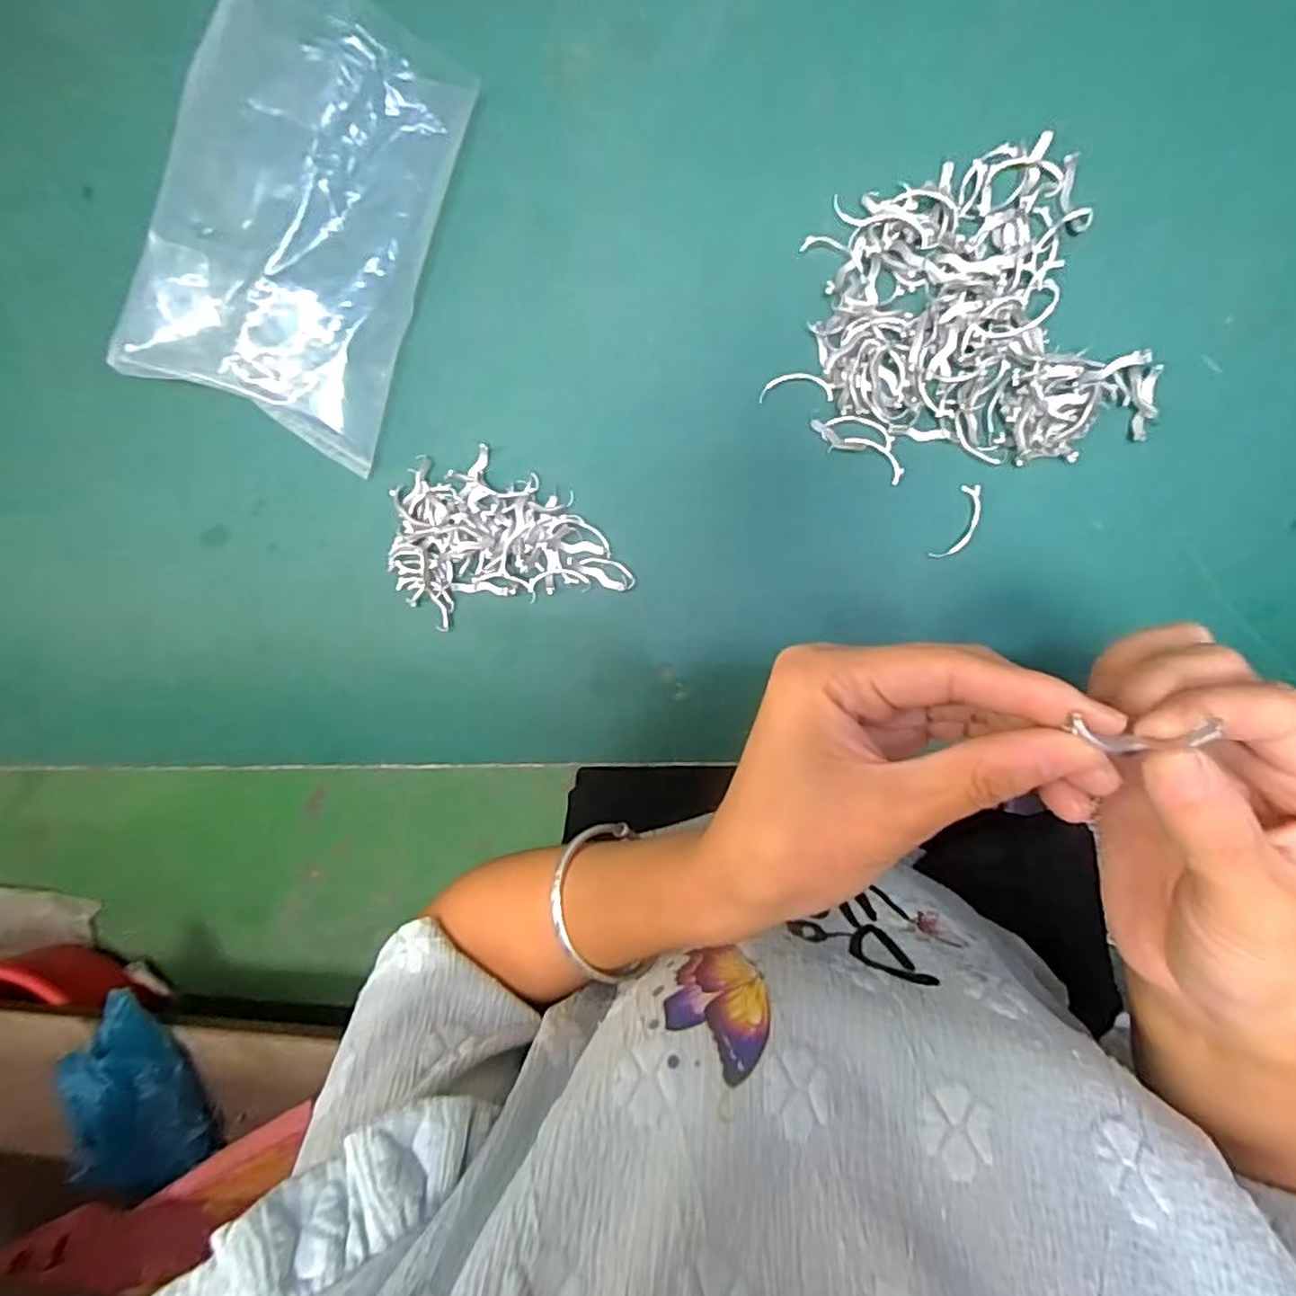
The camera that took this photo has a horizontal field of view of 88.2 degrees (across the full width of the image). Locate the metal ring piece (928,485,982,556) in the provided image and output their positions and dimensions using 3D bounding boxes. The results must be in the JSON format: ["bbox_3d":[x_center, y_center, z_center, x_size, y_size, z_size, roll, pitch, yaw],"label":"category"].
[{"bbox_3d":[0.146,-0.058,0.310,0.014,0.004,0.037,24,97,6],"label":"metal ring piece"}]

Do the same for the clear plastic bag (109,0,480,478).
[{"bbox_3d":[-0.180,-0.206,0.325,0.139,0.055,0.192,20,97,7],"label":"clear plastic bag"}]

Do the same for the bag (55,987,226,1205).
[{"bbox_3d":[-0.723,0.624,0.933,0.102,0.125,0.256,-29,91,10],"label":"bag"}]

